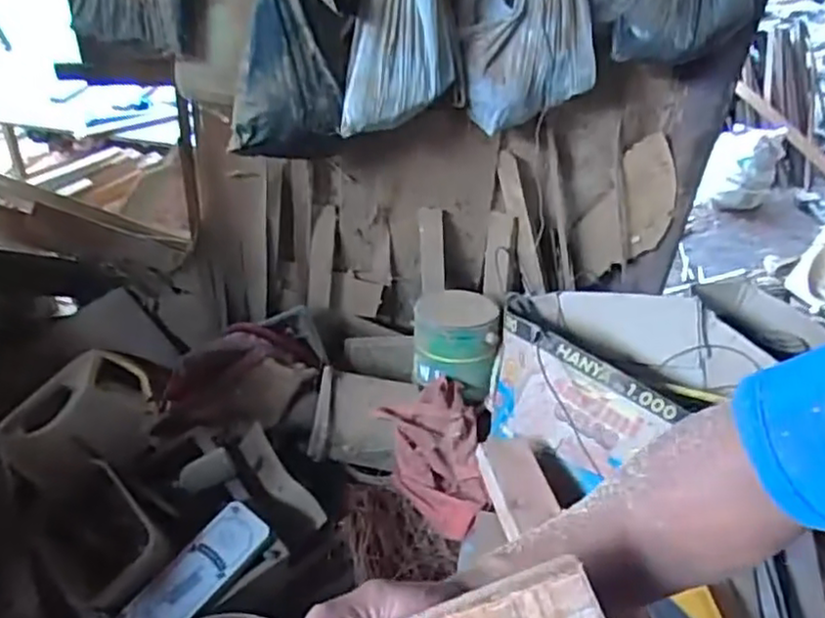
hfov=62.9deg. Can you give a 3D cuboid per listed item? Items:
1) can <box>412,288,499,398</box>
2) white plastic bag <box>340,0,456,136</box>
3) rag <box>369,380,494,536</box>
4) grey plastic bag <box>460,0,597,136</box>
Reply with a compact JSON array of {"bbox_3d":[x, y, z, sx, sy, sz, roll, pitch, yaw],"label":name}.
[{"bbox_3d":[0.087,0.058,1.392,0.167,0.144,0.187,8,37,1],"label":"can"},{"bbox_3d":[-0.009,-0.516,1.126,0.183,0.442,0.140,5,13,-3],"label":"white plastic bag"},{"bbox_3d":[0.051,0.283,1.258,0.178,0.116,0.311,-6,39,-17],"label":"rag"},{"bbox_3d":[0.210,-0.493,1.158,0.249,0.365,0.100,8,37,0],"label":"grey plastic bag"}]

